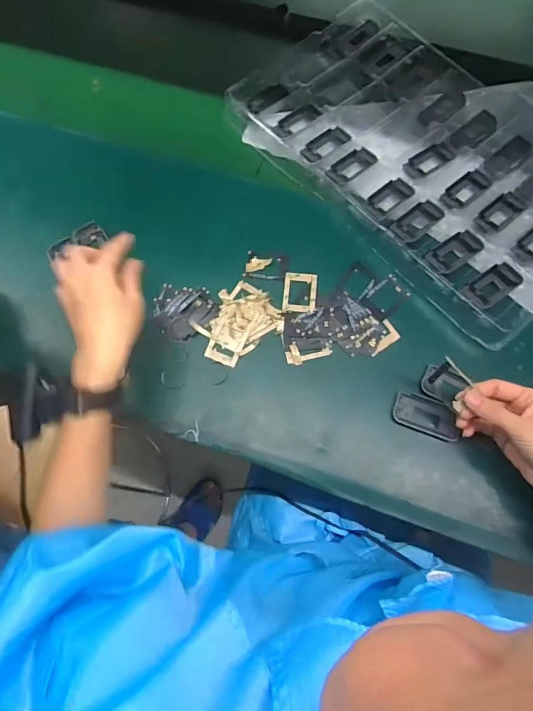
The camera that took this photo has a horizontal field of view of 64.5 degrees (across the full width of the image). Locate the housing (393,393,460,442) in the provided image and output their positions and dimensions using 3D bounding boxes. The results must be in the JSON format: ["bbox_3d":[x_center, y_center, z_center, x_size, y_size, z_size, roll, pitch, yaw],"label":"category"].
[{"bbox_3d":[0.180,0.067,0.474,0.071,0.012,0.035,22,76,8],"label":"housing"}]

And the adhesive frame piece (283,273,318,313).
[{"bbox_3d":[0.042,-0.079,0.528,0.040,0.005,0.055,4,74,3],"label":"adhesive frame piece"}]

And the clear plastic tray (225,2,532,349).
[{"bbox_3d":[0.215,-0.294,0.571,0.325,0.035,0.506,-40,77,-9],"label":"clear plastic tray"}]

